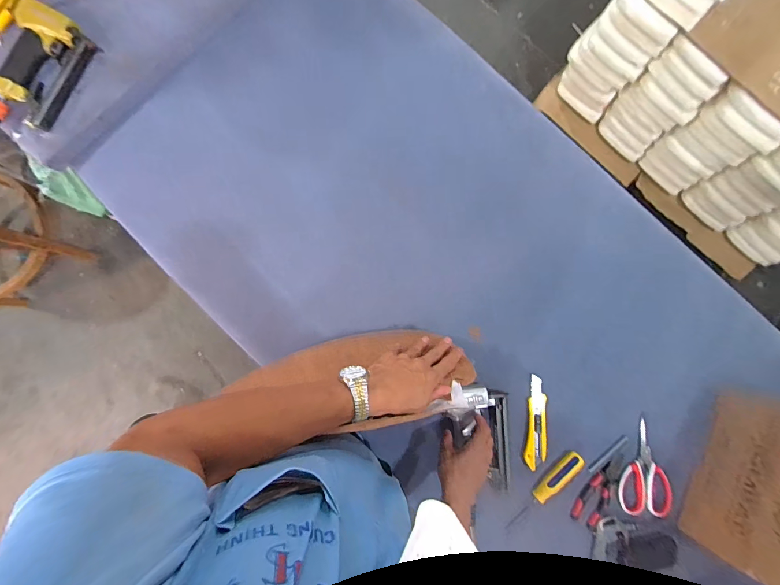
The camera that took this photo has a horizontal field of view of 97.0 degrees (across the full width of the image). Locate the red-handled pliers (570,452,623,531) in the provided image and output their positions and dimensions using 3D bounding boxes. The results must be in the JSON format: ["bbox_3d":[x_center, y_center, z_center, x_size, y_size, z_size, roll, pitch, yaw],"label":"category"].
[{"bbox_3d":[0.390,0.363,0.642,0.051,0.012,0.142,35,84,-1],"label":"red-handled pliers"}]

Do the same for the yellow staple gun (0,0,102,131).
[{"bbox_3d":[-0.619,-0.391,0.601,0.127,0.044,0.208,25,85,-2],"label":"yellow staple gun"}]

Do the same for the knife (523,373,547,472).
[{"bbox_3d":[0.278,0.244,0.652,0.036,0.020,0.164,9,85,-3],"label":"knife"}]

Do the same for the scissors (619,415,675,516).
[{"bbox_3d":[0.474,0.328,0.645,0.090,0.021,0.162,3,86,-4],"label":"scissors"}]

